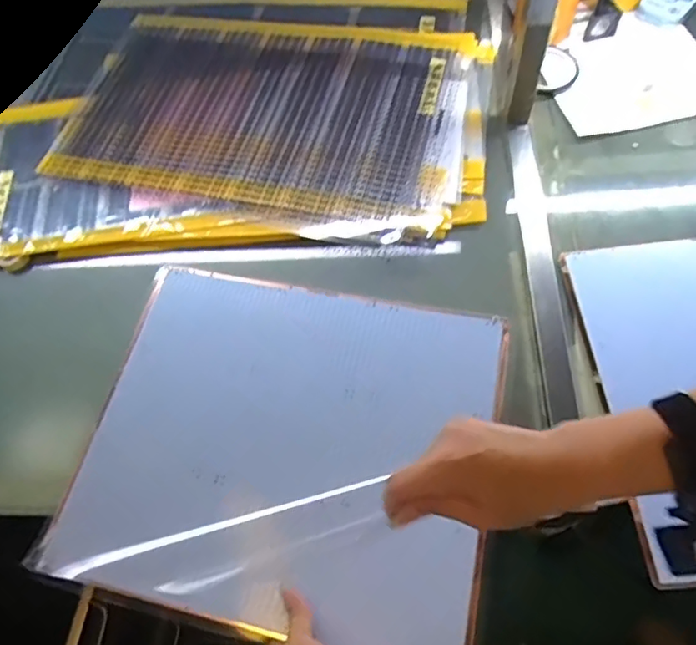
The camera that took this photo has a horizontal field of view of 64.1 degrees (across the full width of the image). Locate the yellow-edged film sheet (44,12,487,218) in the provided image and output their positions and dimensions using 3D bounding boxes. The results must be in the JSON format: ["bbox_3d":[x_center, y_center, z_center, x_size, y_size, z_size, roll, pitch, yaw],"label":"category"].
[{"bbox_3d":[-0.107,-0.289,0.745,0.533,0.010,0.324,8,64,10],"label":"yellow-edged film sheet"}]

